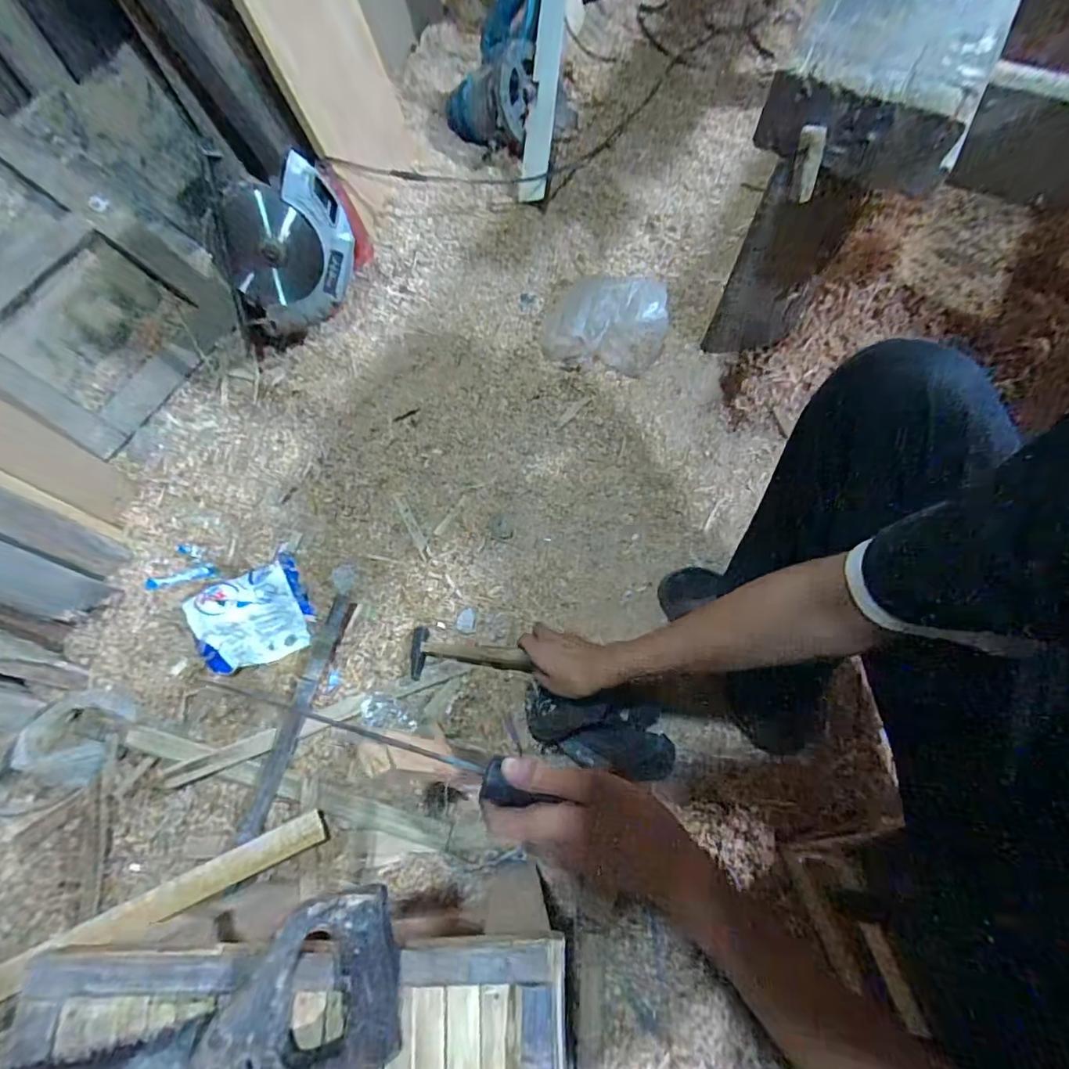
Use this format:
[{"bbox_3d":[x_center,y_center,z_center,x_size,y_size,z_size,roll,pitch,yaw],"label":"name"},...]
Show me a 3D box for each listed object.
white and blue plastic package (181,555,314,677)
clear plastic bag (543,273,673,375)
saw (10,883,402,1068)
[{"bbox_3d":[-0.404,0.120,0.786,0.156,0.021,0.138,-26,70,-8],"label":"white and blue plastic package"},{"bbox_3d":[0.123,-0.380,0.933,0.204,0.076,0.192,11,69,5],"label":"clear plastic bag"},{"bbox_3d":[-0.227,0.306,0.330,0.295,0.024,0.096,-15,69,-4],"label":"saw"}]

